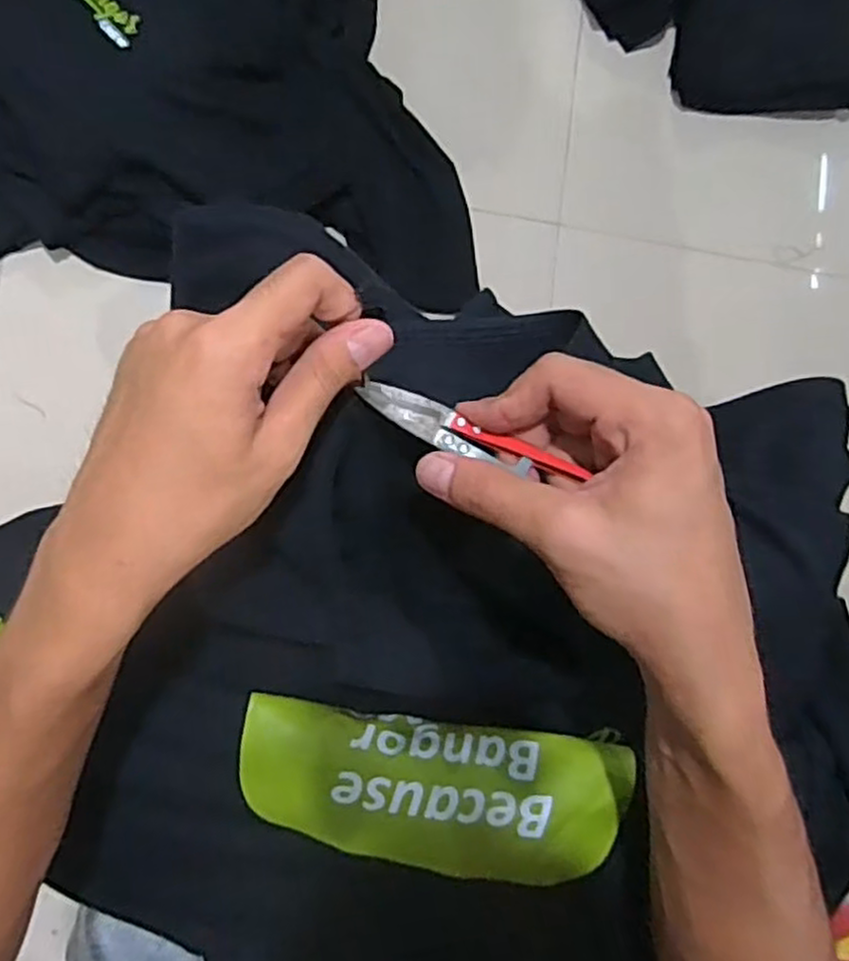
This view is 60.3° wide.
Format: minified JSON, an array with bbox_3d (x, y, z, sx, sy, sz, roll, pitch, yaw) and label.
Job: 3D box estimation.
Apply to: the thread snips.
[{"bbox_3d":[0.017,-0.018,0.289,0.094,0.011,0.017,22,84,9],"label":"thread snips"}]

